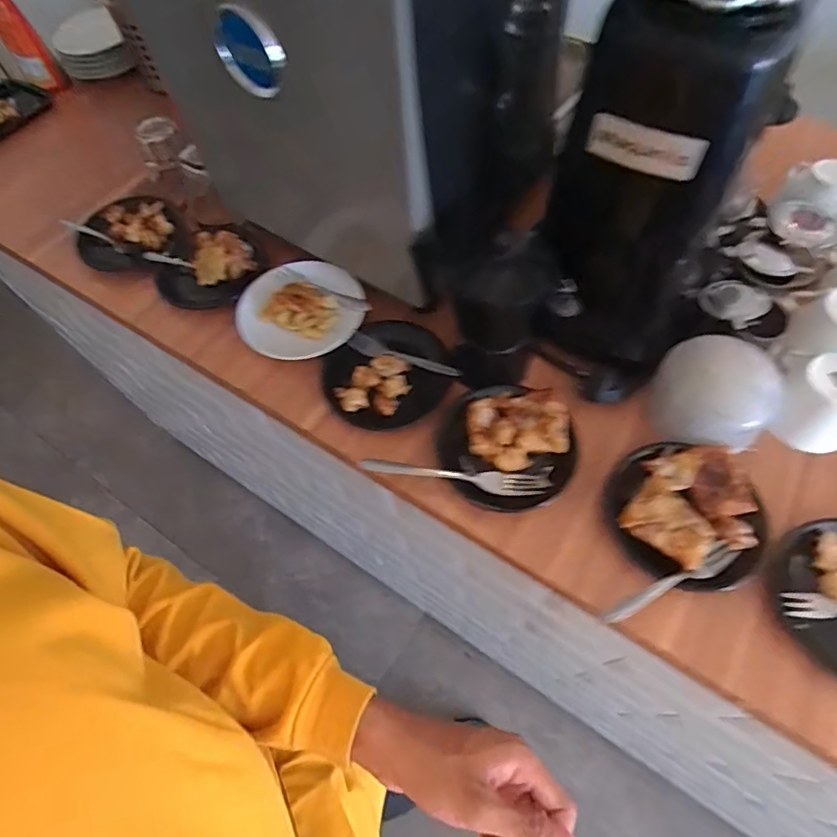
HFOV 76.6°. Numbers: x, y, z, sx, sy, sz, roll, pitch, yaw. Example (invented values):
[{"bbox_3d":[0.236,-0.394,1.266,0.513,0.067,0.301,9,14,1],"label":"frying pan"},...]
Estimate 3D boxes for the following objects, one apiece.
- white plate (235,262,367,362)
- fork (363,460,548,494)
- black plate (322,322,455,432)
[{"bbox_3d":[-0.145,-0.134,0.649,0.148,0.026,0.153,-2,61,3],"label":"white plate"},{"bbox_3d":[0.033,0.056,0.528,0.177,0.009,0.022,7,62,7],"label":"fork"},{"bbox_3d":[-0.036,-0.050,0.607,0.141,0.028,0.138,-2,61,3],"label":"black plate"}]

